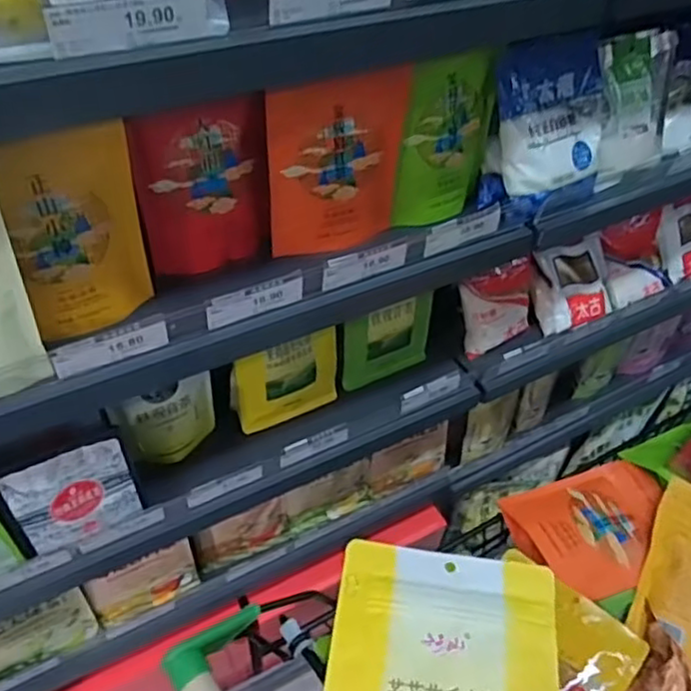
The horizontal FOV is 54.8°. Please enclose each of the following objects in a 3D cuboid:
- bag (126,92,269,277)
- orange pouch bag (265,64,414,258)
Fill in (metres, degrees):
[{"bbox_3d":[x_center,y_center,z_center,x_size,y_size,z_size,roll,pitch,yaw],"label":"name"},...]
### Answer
[{"bbox_3d":[-0.137,-0.154,0.659,0.127,0.157,0.041,-16,50,-18],"label":"bag"},{"bbox_3d":[-0.001,-0.182,0.682,0.157,0.177,0.031,-17,51,-20],"label":"orange pouch bag"}]

